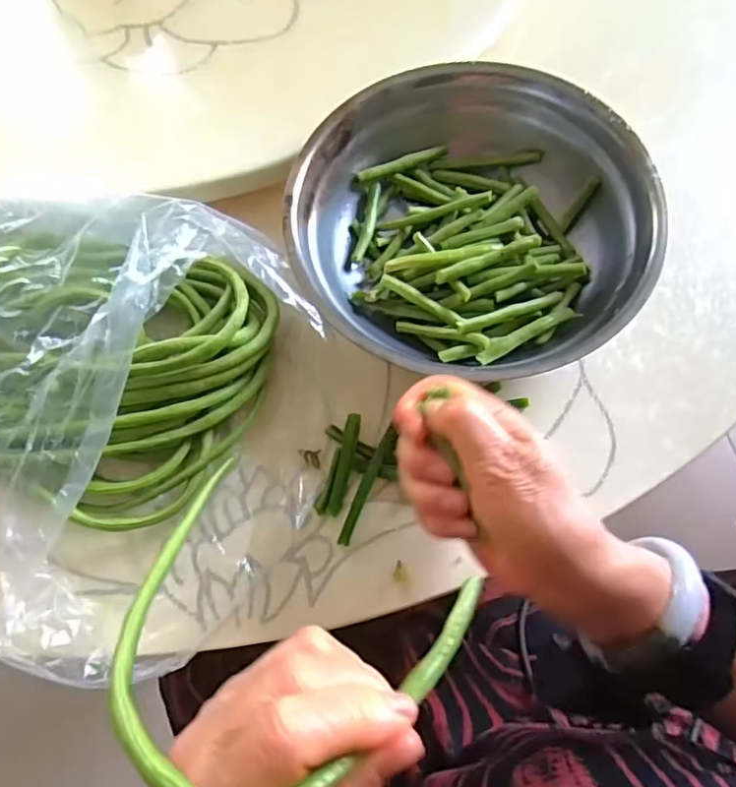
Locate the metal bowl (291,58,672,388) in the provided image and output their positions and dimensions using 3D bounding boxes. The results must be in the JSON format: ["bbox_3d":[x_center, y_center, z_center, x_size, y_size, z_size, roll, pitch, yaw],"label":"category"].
[{"bbox_3d":[0.061,-0.107,0.364,0.207,0.054,0.215,-1,70,3],"label":"metal bowl"}]

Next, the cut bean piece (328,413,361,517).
[{"bbox_3d":[-0.014,0.043,0.347,0.009,0.010,0.062,10,71,6],"label":"cut bean piece"}]

